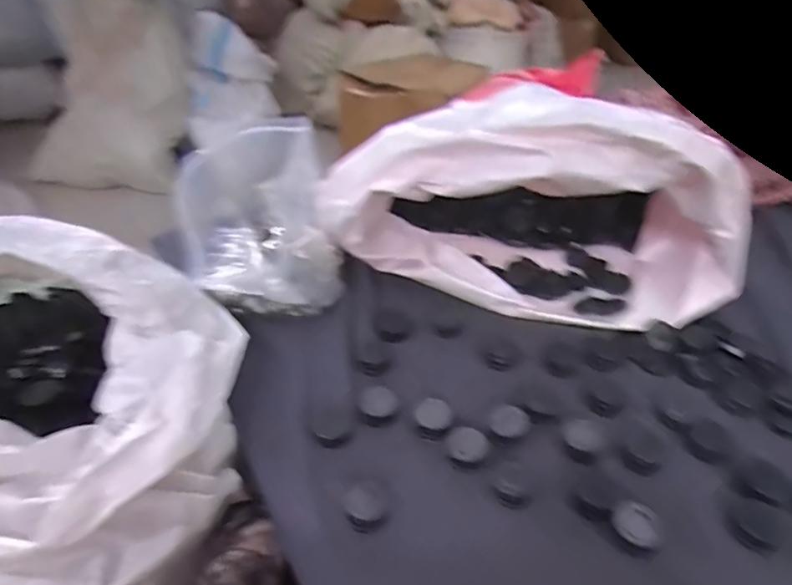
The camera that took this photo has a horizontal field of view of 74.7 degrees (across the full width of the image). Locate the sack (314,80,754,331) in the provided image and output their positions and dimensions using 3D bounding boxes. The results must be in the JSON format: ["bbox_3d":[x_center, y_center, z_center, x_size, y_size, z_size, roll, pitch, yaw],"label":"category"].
[{"bbox_3d":[0.153,-0.118,0.603,0.435,0.207,0.201,7,38,7],"label":"sack"}]

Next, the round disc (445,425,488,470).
[{"bbox_3d":[0.061,0.131,0.442,0.034,0.004,0.038,12,39,13],"label":"round disc"}]

